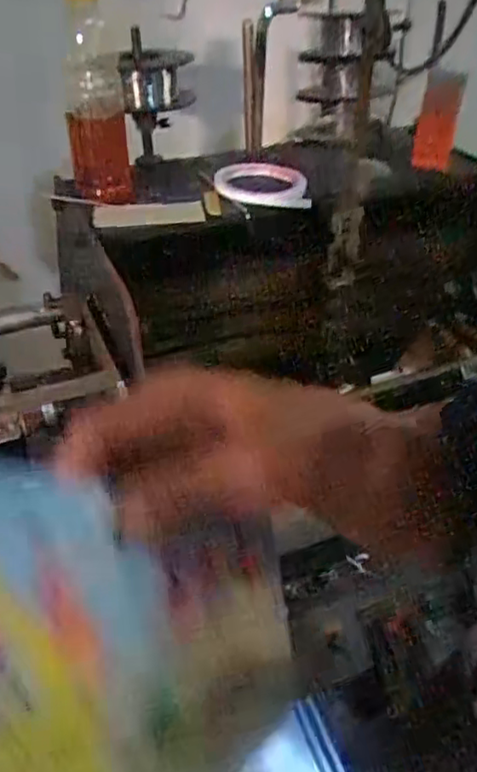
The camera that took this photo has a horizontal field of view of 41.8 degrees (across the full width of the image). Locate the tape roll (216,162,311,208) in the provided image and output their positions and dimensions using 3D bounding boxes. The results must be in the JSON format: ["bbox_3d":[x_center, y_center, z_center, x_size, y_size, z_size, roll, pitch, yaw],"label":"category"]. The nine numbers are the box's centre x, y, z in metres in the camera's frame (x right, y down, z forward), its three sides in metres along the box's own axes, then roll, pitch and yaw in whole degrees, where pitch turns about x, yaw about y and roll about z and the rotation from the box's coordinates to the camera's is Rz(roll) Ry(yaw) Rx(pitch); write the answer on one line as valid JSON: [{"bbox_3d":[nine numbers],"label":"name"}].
[{"bbox_3d":[0.022,-0.218,0.672,0.096,0.022,0.091,1,38,-1],"label":"tape roll"}]

